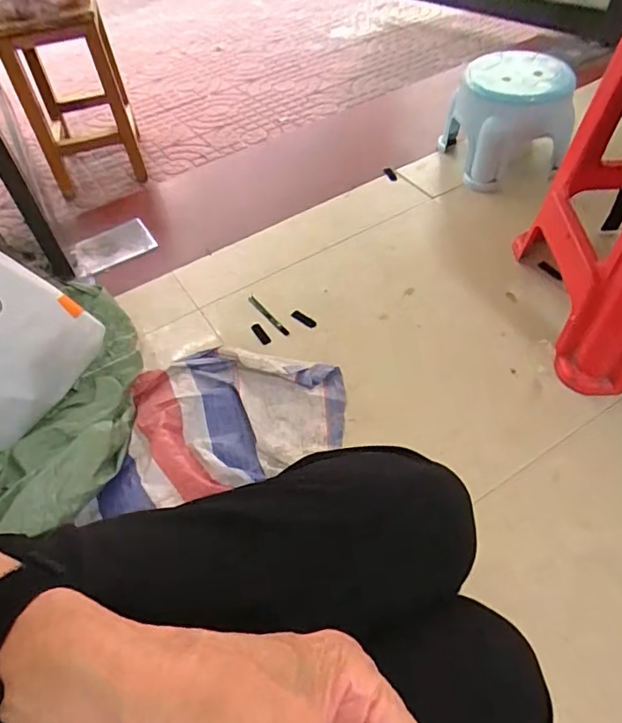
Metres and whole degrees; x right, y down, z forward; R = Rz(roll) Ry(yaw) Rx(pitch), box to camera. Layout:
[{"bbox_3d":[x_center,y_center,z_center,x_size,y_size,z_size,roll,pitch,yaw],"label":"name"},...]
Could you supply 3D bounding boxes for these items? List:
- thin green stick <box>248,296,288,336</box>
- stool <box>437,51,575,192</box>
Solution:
[{"bbox_3d":[-0.083,-0.090,1.033,0.014,0.014,0.117,-37,72,-24],"label":"thin green stick"},{"bbox_3d":[0.469,-0.583,1.281,0.246,0.191,0.262,-12,52,-5],"label":"stool"}]

